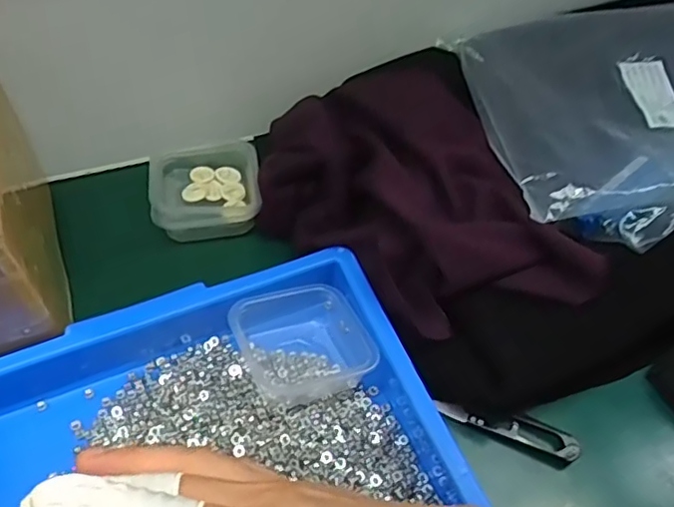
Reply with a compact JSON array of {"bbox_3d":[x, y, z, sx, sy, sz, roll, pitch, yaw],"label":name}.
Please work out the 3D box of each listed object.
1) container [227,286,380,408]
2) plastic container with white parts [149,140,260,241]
[{"bbox_3d":[-0.023,0.059,0.405,0.077,0.033,0.077,-21,57,-18],"label":"container"},{"bbox_3d":[-0.105,-0.053,0.491,0.084,0.028,0.082,-5,53,-8],"label":"plastic container with white parts"}]

